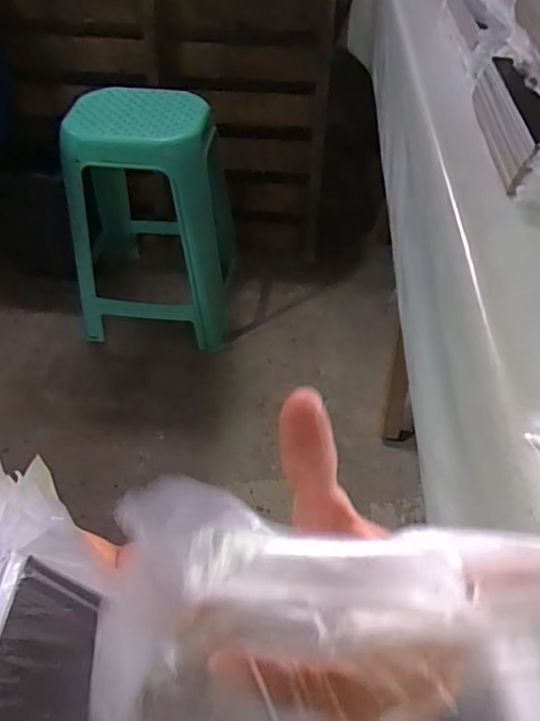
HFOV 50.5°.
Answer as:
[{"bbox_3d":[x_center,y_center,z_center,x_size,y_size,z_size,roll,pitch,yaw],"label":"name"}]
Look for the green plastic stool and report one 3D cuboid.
[{"bbox_3d":[-0.329,-0.396,1.544,0.423,0.613,0.418,1,49,-1],"label":"green plastic stool"}]

